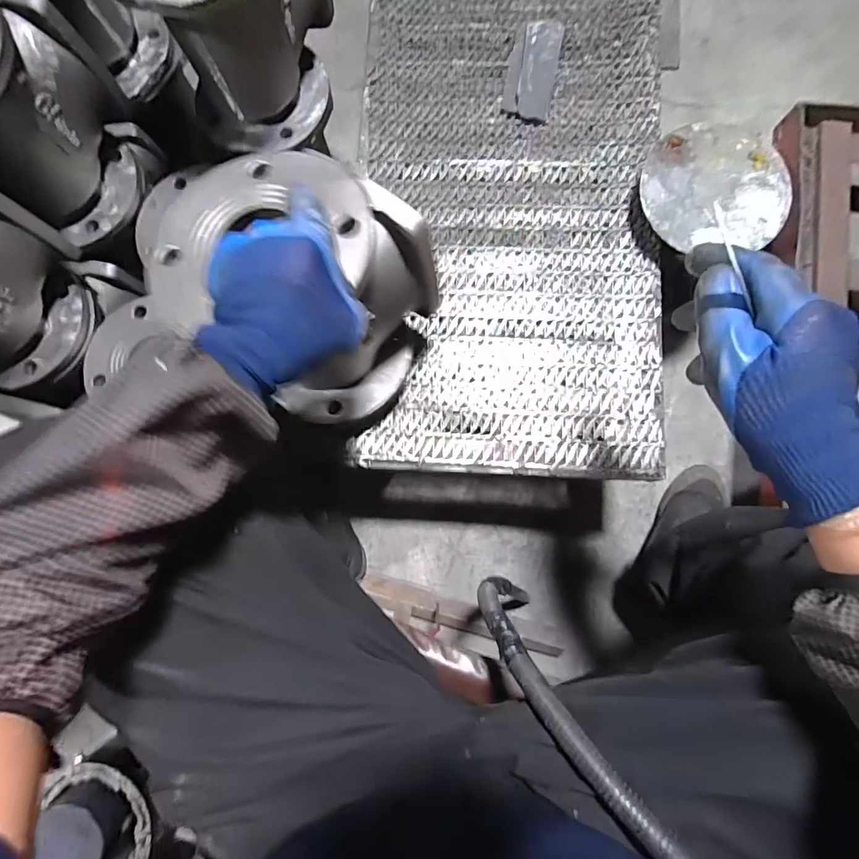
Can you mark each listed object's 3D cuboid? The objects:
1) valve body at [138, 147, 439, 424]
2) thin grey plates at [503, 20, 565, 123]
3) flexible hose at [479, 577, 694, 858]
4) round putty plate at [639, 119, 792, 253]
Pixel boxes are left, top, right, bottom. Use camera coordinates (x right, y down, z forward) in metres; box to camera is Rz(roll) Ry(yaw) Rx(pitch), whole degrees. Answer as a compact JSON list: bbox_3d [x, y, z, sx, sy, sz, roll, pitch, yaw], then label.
[{"bbox_3d":[-0.114,-0.122,0.418,0.195,0.190,0.185,0,83,1],"label":"valve body"},{"bbox_3d":[0.136,-0.470,0.580,0.061,0.018,0.130,10,83,3],"label":"thin grey plates"},{"bbox_3d":[0.128,0.236,0.378,0.051,0.325,0.139,-39,125,-4],"label":"flexible hose"},{"bbox_3d":[0.329,-0.284,0.515,0.161,0.012,0.153,0,83,1],"label":"round putty plate"}]

